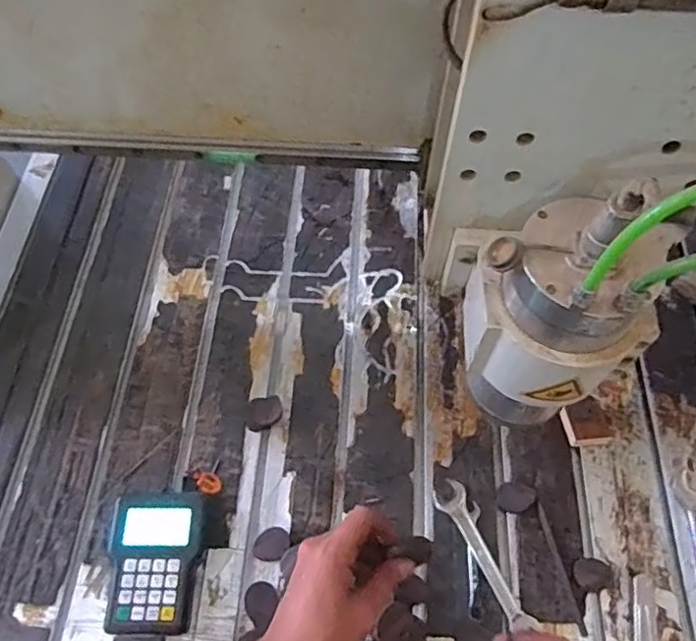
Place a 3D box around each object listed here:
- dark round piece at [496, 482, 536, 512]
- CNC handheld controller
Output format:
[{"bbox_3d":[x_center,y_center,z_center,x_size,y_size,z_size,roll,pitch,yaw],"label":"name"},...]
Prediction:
[{"bbox_3d":[0.205,0.215,0.730,0.044,0.007,0.035,6,61,4],"label":"dark round piece"},{"bbox_3d":[-0.220,0.273,0.685,0.100,0.038,0.147,2,61,2],"label":"CNC handheld controller"}]

